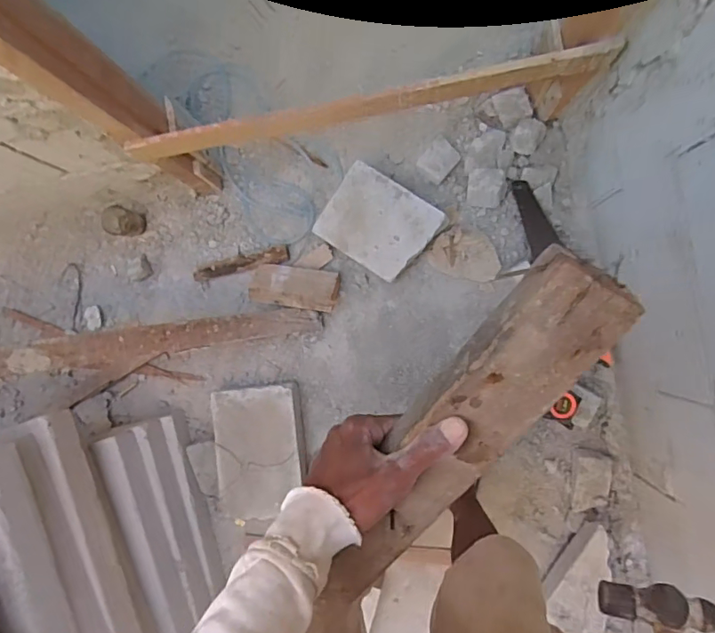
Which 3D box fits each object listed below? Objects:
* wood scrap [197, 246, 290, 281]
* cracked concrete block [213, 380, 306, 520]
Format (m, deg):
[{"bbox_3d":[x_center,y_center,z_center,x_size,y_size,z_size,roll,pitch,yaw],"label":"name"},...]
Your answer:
[{"bbox_3d":[-0.288,-0.131,1.291,0.243,0.039,0.043,-12,88,5],"label":"wood scrap"},{"bbox_3d":[-0.241,0.319,1.267,0.205,0.074,0.301,-2,89,6],"label":"cracked concrete block"}]

